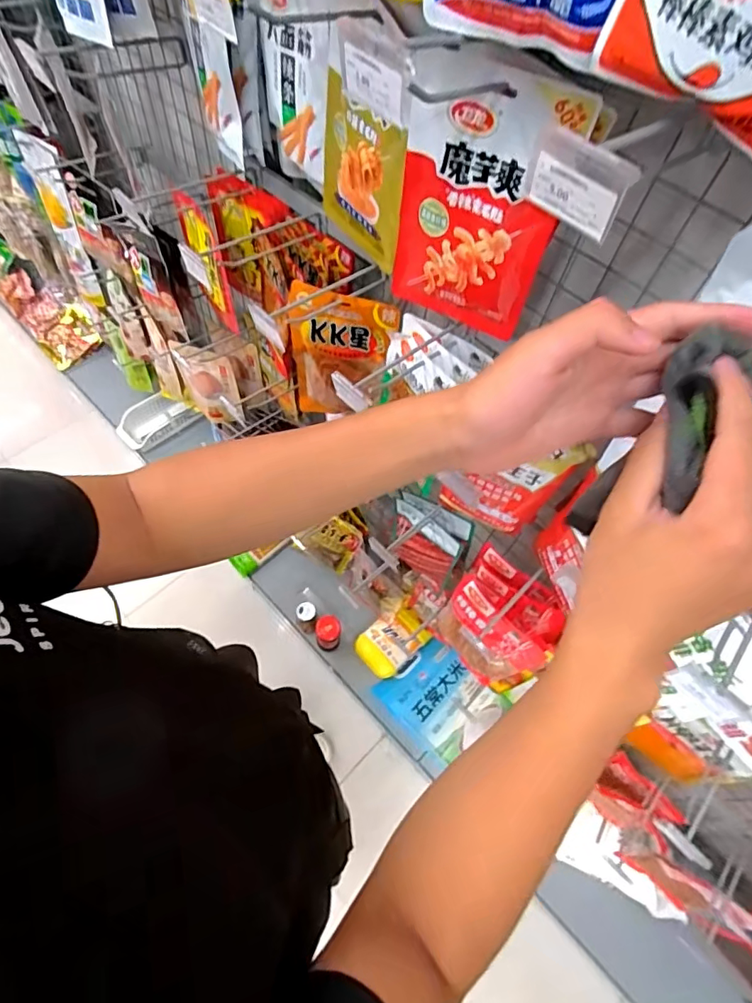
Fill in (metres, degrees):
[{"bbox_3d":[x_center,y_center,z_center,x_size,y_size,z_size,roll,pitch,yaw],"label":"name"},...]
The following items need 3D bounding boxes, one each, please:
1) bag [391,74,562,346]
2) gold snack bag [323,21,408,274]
[{"bbox_3d":[0.102,-0.298,0.538,0.163,0.241,0.024,26,62,10],"label":"bag"},{"bbox_3d":[-0.023,-0.427,0.633,0.027,0.204,0.162,-29,67,-18],"label":"gold snack bag"}]

